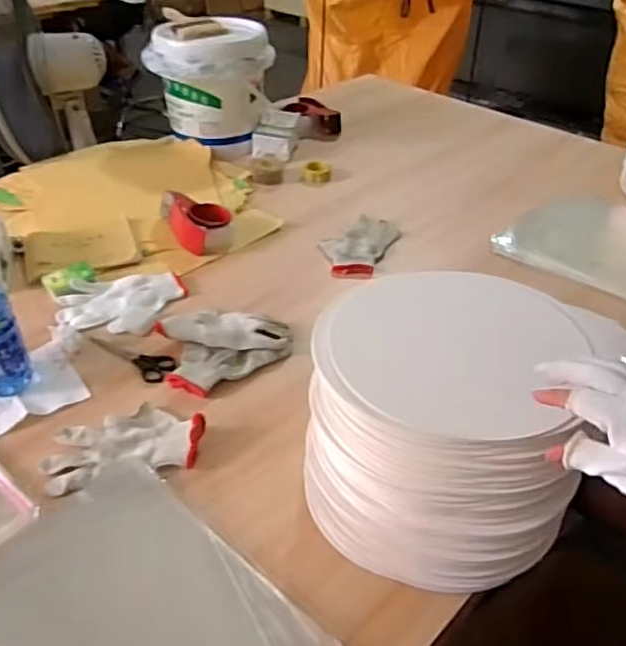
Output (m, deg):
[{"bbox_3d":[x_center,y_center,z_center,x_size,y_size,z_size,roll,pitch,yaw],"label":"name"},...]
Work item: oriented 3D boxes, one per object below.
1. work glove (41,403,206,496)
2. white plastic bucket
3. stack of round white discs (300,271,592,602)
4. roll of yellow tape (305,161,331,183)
[{"bbox_3d":[-0.227,0.139,0.753,0.183,0.031,0.111,-9,41,-14],"label":"work glove"},{"bbox_3d":[-0.228,-0.542,1.416,0.237,0.238,0.215,15,41,15],"label":"white plastic bucket"},{"bbox_3d":[0.129,0.087,0.633,0.244,0.226,0.254,11,40,10],"label":"stack of round white discs"},{"bbox_3d":[0.011,-0.328,1.359,0.057,0.032,0.057,1,39,-1],"label":"roll of yellow tape"}]

